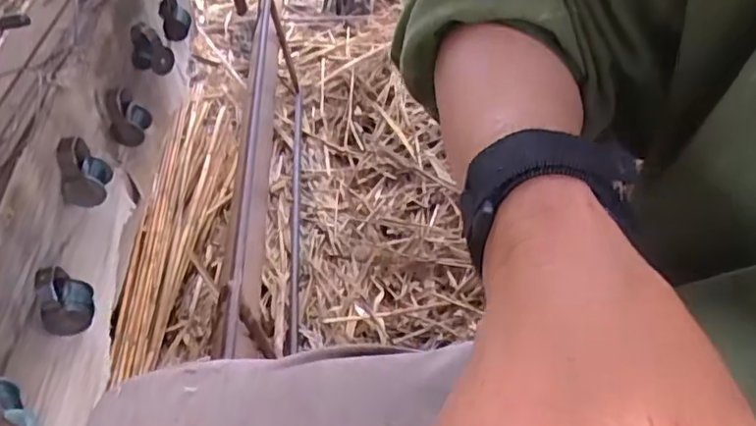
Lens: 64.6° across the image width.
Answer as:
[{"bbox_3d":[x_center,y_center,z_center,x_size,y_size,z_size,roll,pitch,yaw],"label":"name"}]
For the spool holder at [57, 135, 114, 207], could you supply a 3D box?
[{"bbox_3d":[-0.342,-0.050,0.690,0.042,0.072,0.057,-5,46,0],"label":"spool holder"}]

